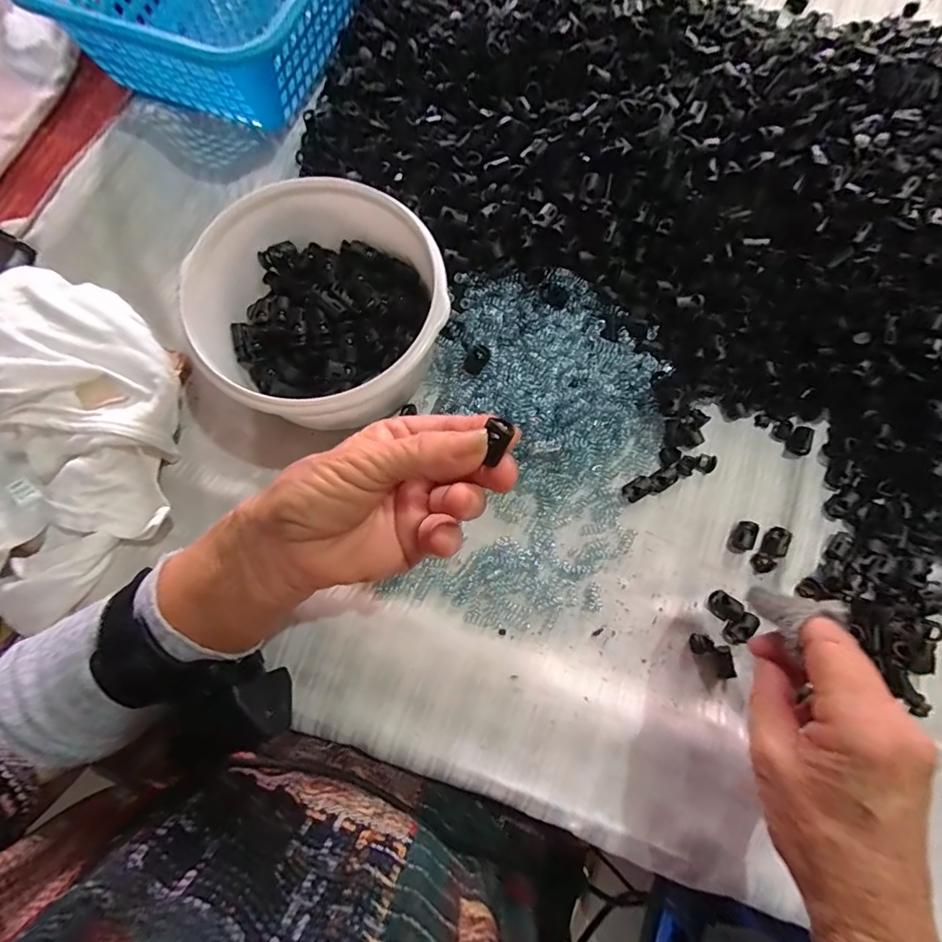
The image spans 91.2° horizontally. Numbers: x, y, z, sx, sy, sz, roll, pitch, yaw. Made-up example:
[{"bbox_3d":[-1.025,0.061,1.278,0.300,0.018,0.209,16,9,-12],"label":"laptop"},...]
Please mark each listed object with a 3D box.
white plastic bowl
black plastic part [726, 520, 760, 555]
[{"bbox_3d":[-0.099,-0.105,0.307,0.152,0.068,0.153,0,75,-1],"label":"white plastic bowl"},{"bbox_3d":[0.192,0.046,0.322,0.015,0.008,0.024,32,77,7],"label":"black plastic part"}]

